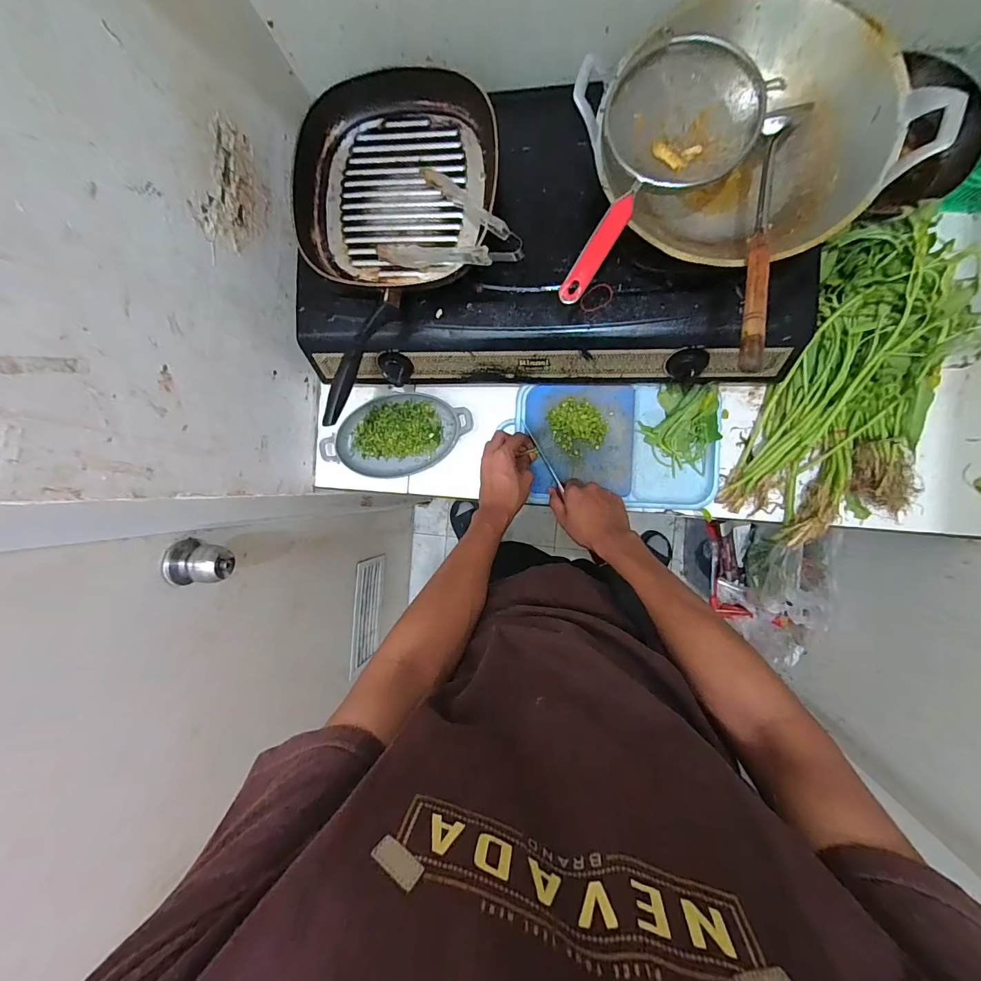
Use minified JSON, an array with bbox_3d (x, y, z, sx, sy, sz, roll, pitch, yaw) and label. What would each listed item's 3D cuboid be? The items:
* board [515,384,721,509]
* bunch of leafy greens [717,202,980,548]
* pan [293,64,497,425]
[{"bbox_3d":[0.194,-0.069,0.654,0.295,0.035,0.183,2,91,8],"label":"board"},{"bbox_3d":[0.510,-0.129,0.574,0.230,0.089,0.406,15,110,8],"label":"bunch of leafy greens"},{"bbox_3d":[-0.123,-0.316,0.551,0.244,0.095,0.430,2,91,8],"label":"pan"}]

